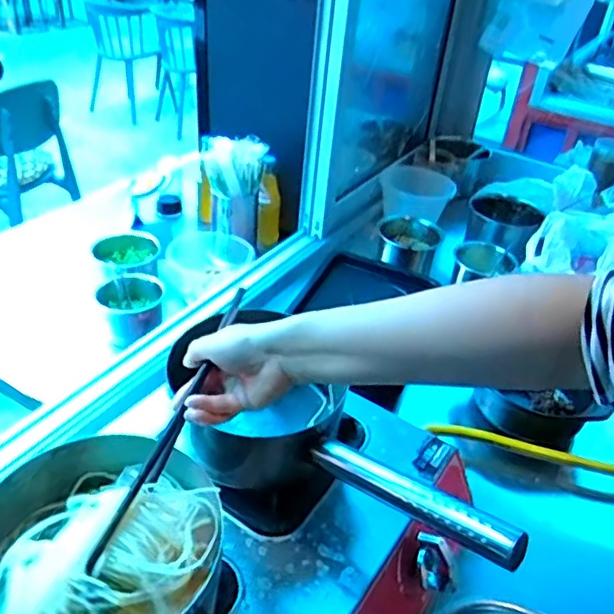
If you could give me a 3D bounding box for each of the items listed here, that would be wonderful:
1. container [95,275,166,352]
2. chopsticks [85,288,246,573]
[{"bbox_3d":[-0.309,0.004,1.048,0.104,0.079,0.111,12,36,8],"label":"container"},{"bbox_3d":[-0.103,0.088,0.477,0.009,0.022,0.244,18,61,15],"label":"chopsticks"}]

